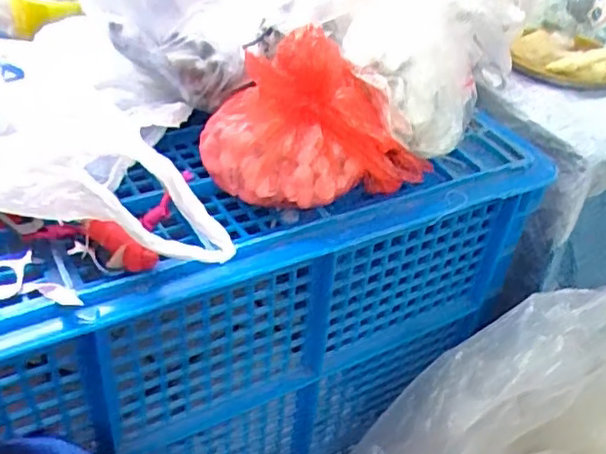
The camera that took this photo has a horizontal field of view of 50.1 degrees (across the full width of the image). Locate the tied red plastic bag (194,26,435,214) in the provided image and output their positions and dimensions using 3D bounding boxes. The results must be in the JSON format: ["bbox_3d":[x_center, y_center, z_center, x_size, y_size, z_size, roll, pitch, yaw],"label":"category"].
[{"bbox_3d":[0.010,-0.083,0.489,0.173,0.102,0.092,-2,39,-10],"label":"tied red plastic bag"}]

